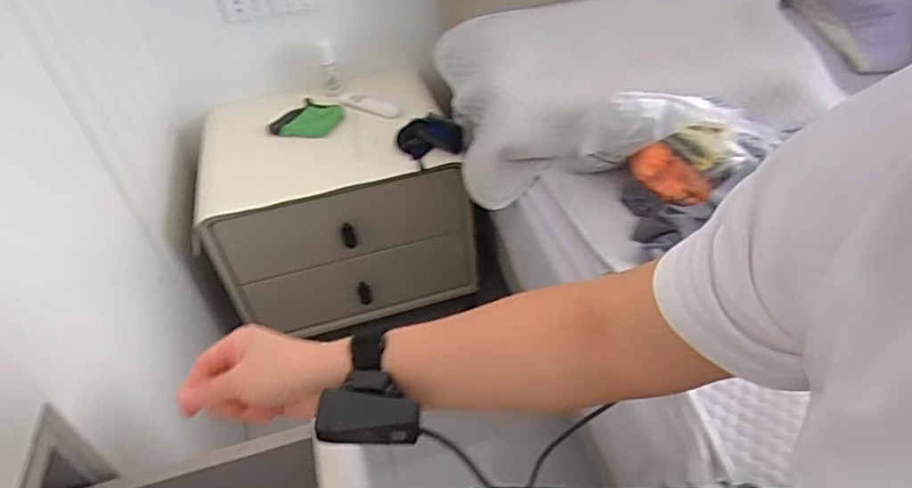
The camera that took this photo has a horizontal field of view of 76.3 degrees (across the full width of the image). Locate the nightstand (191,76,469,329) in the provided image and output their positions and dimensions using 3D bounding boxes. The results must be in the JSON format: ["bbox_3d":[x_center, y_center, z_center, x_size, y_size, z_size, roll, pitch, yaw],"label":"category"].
[{"bbox_3d":[-0.243,-0.090,1.244,0.480,0.361,0.366,-15,44,-9],"label":"nightstand"}]

